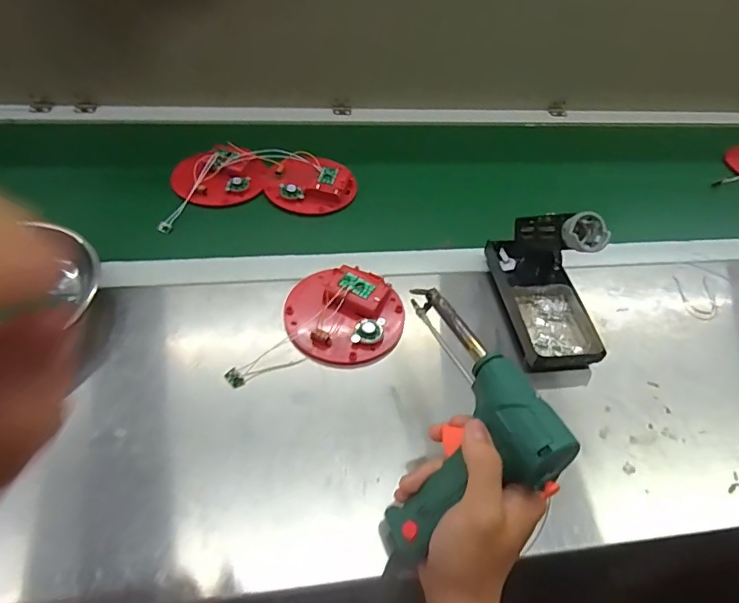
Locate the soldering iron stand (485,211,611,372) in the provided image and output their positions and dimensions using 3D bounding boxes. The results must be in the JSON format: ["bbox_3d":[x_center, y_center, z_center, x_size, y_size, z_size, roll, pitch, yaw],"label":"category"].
[{"bbox_3d":[0.188,-0.032,0.482,0.081,0.125,0.165,-3,49,-9],"label":"soldering iron stand"}]

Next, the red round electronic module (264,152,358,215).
[{"bbox_3d":[-0.078,-0.153,0.627,0.112,0.025,0.085,10,66,5],"label":"red round electronic module"}]

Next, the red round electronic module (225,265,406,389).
[{"bbox_3d":[-0.038,0.029,0.468,0.121,0.026,0.159,20,50,11],"label":"red round electronic module"}]

